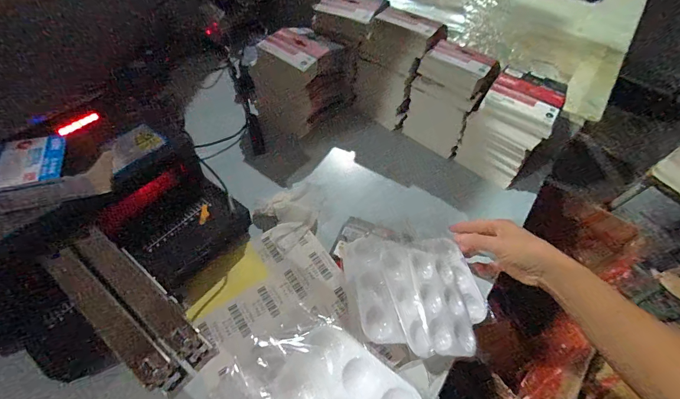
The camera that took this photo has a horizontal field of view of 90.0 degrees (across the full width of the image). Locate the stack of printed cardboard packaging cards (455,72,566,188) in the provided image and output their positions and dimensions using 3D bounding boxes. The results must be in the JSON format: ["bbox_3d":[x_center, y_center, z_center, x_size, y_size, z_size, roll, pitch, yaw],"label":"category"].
[{"bbox_3d":[0.265,-0.109,0.546,0.111,0.138,0.070,35,57,19],"label":"stack of printed cardboard packaging cards"}]

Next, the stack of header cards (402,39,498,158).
[{"bbox_3d":[0.182,-0.176,0.582,0.108,0.145,0.104,32,56,17],"label":"stack of header cards"}]

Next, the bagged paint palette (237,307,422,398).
[{"bbox_3d":[-0.010,0.170,0.313,0.161,0.033,0.087,35,57,19],"label":"bagged paint palette"}]

